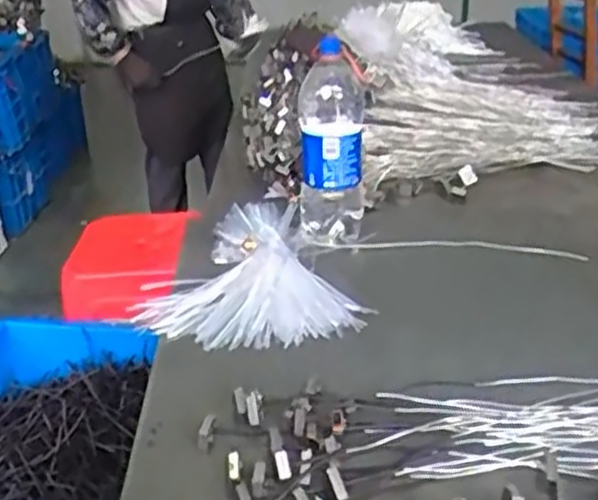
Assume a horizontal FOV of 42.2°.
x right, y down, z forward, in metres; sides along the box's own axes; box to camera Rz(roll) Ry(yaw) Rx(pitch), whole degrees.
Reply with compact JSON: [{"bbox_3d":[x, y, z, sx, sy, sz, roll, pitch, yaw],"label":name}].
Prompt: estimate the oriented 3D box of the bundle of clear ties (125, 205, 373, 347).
[{"bbox_3d":[-0.098,0.034,1.144,0.293,0.061,0.331,-10,27,-15],"label":"bundle of clear ties"}]

